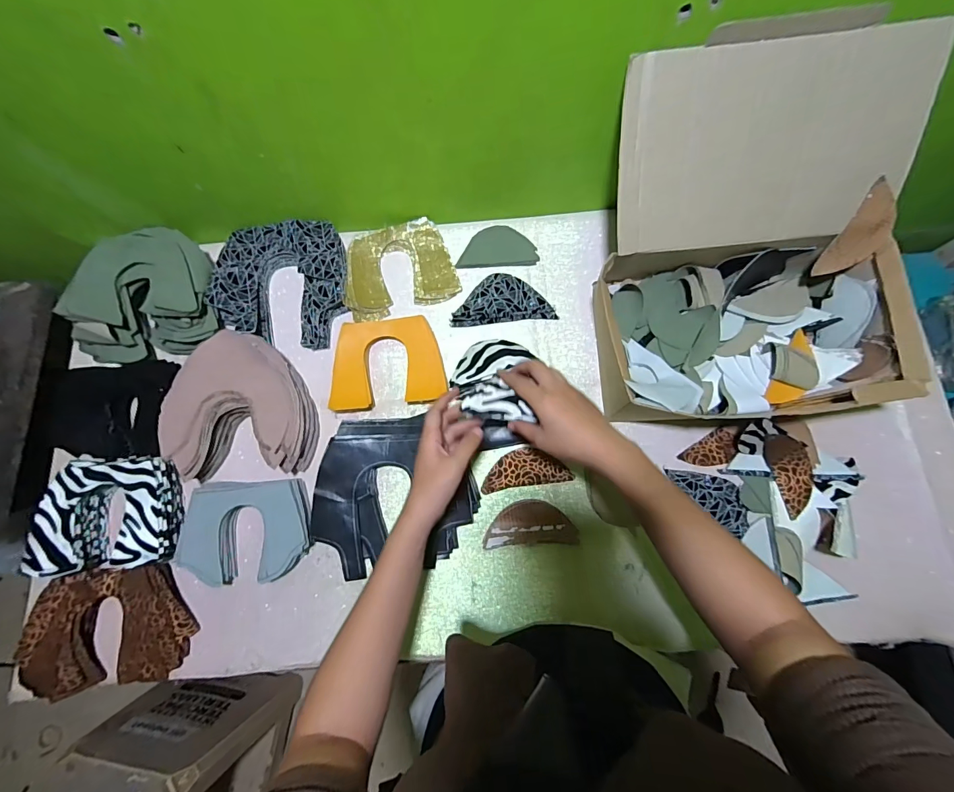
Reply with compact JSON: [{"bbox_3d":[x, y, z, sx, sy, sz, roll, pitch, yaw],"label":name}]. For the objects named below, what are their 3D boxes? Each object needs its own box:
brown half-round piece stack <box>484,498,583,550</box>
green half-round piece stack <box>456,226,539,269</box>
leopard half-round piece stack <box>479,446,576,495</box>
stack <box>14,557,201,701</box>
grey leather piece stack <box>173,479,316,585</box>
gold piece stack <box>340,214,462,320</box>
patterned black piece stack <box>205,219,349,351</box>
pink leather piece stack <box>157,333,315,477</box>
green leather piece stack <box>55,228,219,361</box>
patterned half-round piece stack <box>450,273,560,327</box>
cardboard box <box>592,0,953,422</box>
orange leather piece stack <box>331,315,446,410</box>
[{"bbox_3d":[0.068,0.163,0.529,0.117,0.009,0.056,-4,76,1],"label":"brown half-round piece stack"},{"bbox_3d":[0.030,-0.223,0.616,0.114,0.009,0.060,-7,76,0],"label":"green half-round piece stack"},{"bbox_3d":[0.063,0.095,0.543,0.114,0.010,0.050,-9,76,0],"label":"leopard half-round piece stack"},{"bbox_3d":[-0.451,0.284,0.507,0.176,0.041,0.134,-10,76,-1],"label":"stack"},{"bbox_3d":[-0.288,0.171,0.525,0.151,0.034,0.119,-4,76,1],"label":"grey leather piece stack"},{"bbox_3d":[-0.119,-0.191,0.614,0.160,0.026,0.129,-16,76,-2],"label":"gold piece stack"},{"bbox_3d":[-0.283,-0.165,0.605,0.182,0.043,0.186,-1,76,2],"label":"patterned black piece stack"},{"bbox_3d":[-0.313,0.013,0.553,0.174,0.059,0.178,-3,76,1],"label":"pink leather piece stack"},{"bbox_3d":[-0.462,-0.148,0.578,0.170,0.063,0.176,-7,76,0],"label":"green leather piece stack"},{"bbox_3d":[0.037,-0.141,0.602,0.146,0.014,0.070,-4,76,1],"label":"patterned half-round piece stack"},{"bbox_3d":[0.321,-0.159,0.478,0.331,0.239,0.343,-4,76,1],"label":"cardboard box"},{"bbox_3d":[-0.123,-0.044,0.570,0.152,0.029,0.119,-6,76,1],"label":"orange leather piece stack"}]

